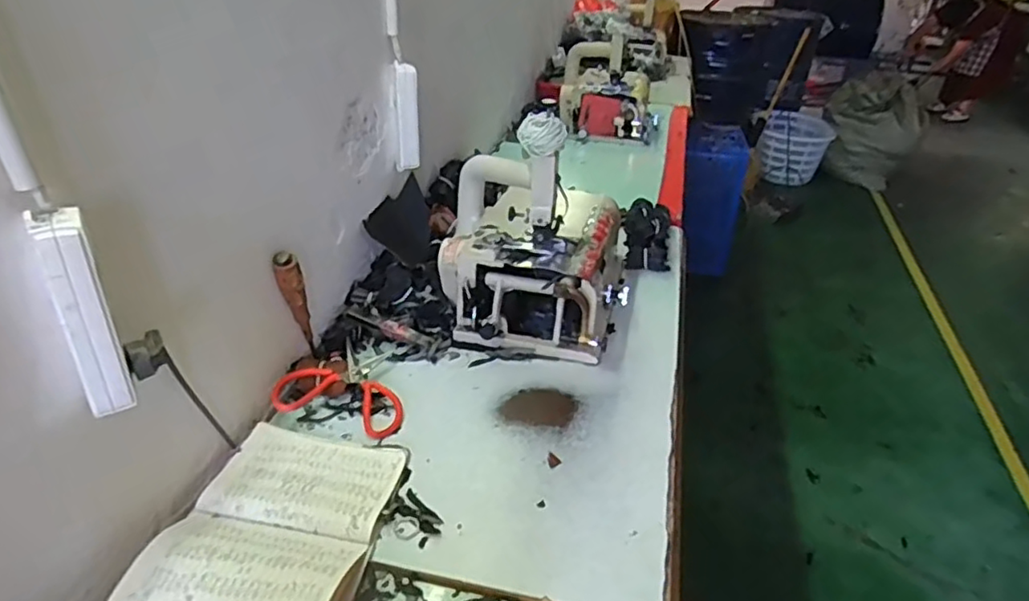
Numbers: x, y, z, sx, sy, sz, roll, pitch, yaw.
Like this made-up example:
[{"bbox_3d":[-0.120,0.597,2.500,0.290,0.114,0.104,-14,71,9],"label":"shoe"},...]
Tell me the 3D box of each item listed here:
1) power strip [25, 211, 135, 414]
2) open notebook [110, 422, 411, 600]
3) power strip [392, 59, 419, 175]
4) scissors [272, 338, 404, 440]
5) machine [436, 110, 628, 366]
[{"bbox_3d":[-0.347,0.012,0.520,0.034,0.169,0.040,-16,36,-28],"label":"power strip"},{"bbox_3d":[-0.257,0.235,0.702,0.210,0.049,0.284,7,31,7],"label":"open notebook"},{"bbox_3d":[-0.187,-0.317,1.115,0.038,0.174,0.024,-8,33,-18],"label":"power strip"},{"bbox_3d":[-0.247,0.117,0.896,0.159,0.040,0.175,-7,33,-17],"label":"scissors"},{"bbox_3d":[0.050,-0.127,1.065,0.326,0.329,0.319,4,31,2],"label":"machine"}]

